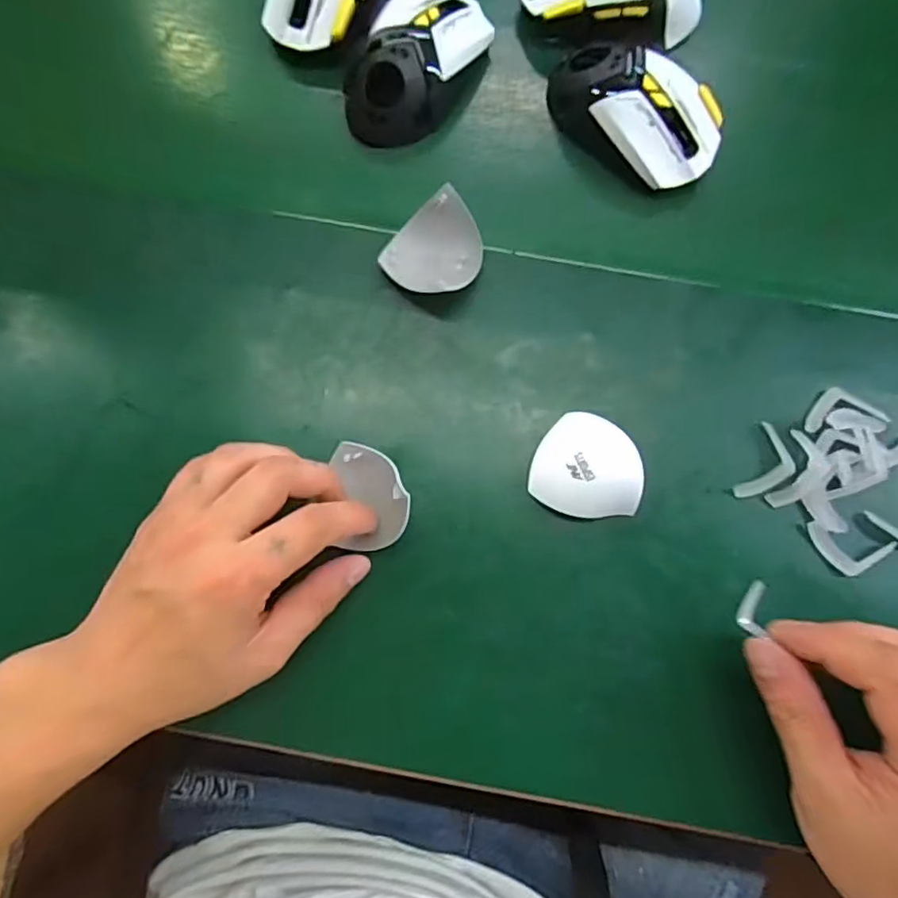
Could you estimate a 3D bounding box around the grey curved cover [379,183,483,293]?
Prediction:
[{"bbox_3d":[-0.006,-0.116,0.348,0.058,0.020,0.050,-43,83,-6],"label":"grey curved cover"}]

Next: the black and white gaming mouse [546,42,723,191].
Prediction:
[{"bbox_3d":[0.117,-0.214,0.374,0.115,0.037,0.064,37,83,5],"label":"black and white gaming mouse"}]

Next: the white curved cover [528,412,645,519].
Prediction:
[{"bbox_3d":[0.077,0.013,0.325,0.060,0.025,0.052,32,82,5],"label":"white curved cover"}]

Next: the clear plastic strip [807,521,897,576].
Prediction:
[{"bbox_3d":[0.222,0.058,0.327,0.047,0.009,0.023,15,81,2],"label":"clear plastic strip"}]

